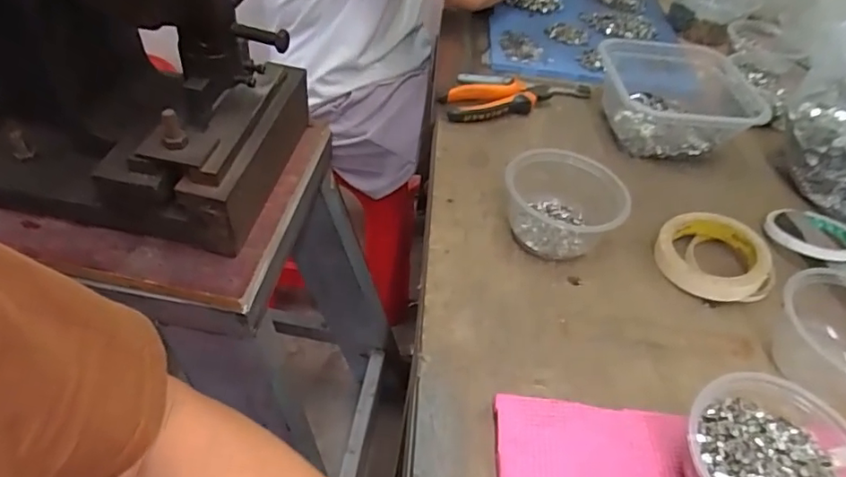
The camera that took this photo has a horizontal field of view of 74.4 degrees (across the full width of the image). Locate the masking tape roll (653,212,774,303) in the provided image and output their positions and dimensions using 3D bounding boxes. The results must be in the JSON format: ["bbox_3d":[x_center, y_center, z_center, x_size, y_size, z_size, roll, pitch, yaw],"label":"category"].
[{"bbox_3d":[0.283,0.018,0.545,0.103,0.036,0.098,4,45,-4],"label":"masking tape roll"}]

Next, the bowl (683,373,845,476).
[{"bbox_3d":[0.229,0.151,0.368,0.119,0.056,0.113,-32,57,-33],"label":"bowl"}]

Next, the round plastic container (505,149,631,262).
[{"bbox_3d":[0.137,-0.030,0.551,0.110,0.070,0.110,4,45,-4],"label":"round plastic container"}]

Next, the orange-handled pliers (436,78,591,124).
[{"bbox_3d":[0.128,-0.177,0.711,0.208,0.033,0.053,-8,48,-16],"label":"orange-handled pliers"}]

